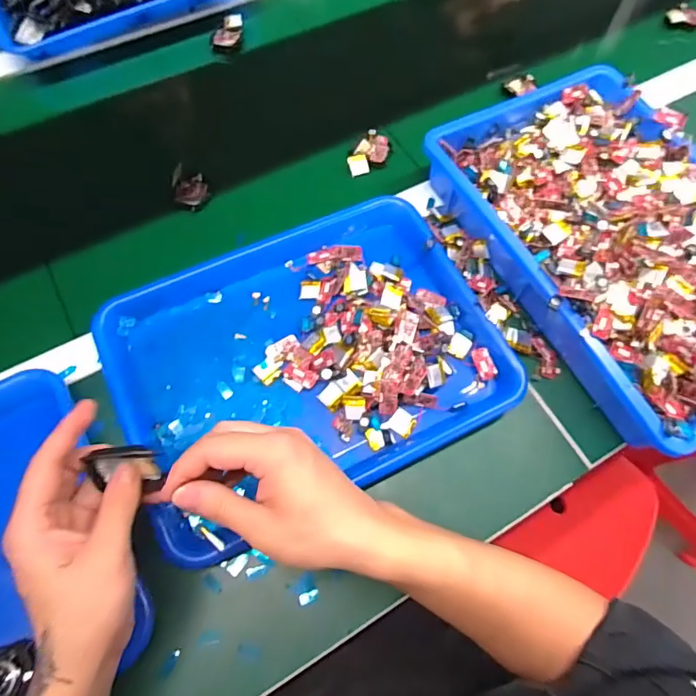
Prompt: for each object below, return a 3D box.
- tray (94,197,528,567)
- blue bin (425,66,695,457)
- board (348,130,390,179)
[{"bbox_3d":[-0.038,0.002,0.436,0.334,0.037,0.258,-24,71,-11],"label":"tray"},{"bbox_3d":[0.265,-0.111,0.462,0.242,0.078,0.378,-24,71,-11],"label":"blue bin"},{"bbox_3d":[0.022,-0.221,0.544,0.038,0.020,0.057,31,70,10],"label":"board"}]

